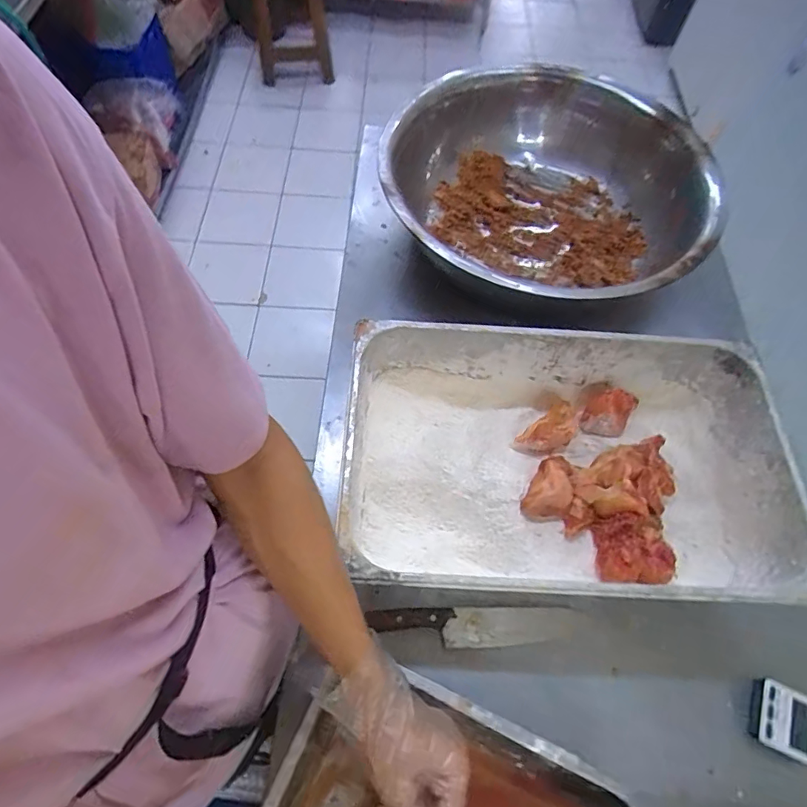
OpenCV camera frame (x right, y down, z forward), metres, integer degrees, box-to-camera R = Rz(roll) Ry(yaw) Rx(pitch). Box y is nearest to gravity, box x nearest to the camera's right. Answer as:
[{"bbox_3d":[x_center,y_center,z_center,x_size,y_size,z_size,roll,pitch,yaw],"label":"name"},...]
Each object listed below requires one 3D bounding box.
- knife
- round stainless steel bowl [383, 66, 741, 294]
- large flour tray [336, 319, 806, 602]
[{"bbox_3d":[0.088,0.276,0.604,0.258,0.026,0.045,1,63,-2],"label":"knife"},{"bbox_3d":[0.232,-0.357,0.877,0.495,0.196,0.534,1,63,-2],"label":"round stainless steel bowl"},{"bbox_3d":[0.195,0.081,0.637,0.521,0.150,0.321,3,63,-1],"label":"large flour tray"}]

